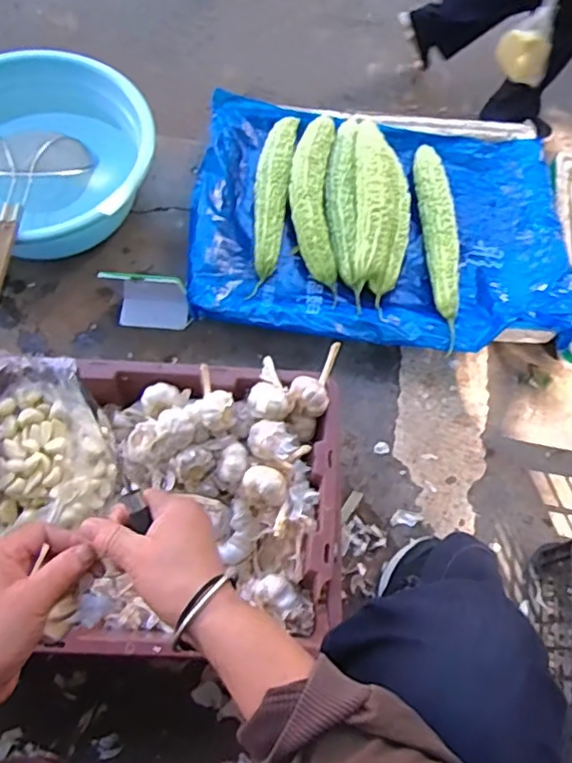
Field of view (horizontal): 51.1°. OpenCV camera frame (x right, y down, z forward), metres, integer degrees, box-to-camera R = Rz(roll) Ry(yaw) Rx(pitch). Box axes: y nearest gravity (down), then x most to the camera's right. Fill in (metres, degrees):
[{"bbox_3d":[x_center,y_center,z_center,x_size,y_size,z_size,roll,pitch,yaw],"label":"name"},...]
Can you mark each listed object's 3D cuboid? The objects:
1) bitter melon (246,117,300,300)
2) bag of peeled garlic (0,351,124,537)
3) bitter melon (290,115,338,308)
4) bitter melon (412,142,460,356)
[{"bbox_3d":[-0.028,-0.310,1.026,0.061,0.052,0.371,8,67,0],"label":"bitter melon"},{"bbox_3d":[-0.310,0.072,0.751,0.168,0.109,0.211,-11,68,-8],"label":"bag of peeled garlic"},{"bbox_3d":[0.046,-0.306,1.026,0.082,0.073,0.349,2,67,-3],"label":"bitter melon"},{"bbox_3d":[0.258,-0.241,1.014,0.055,0.051,0.404,0,67,-4],"label":"bitter melon"}]

